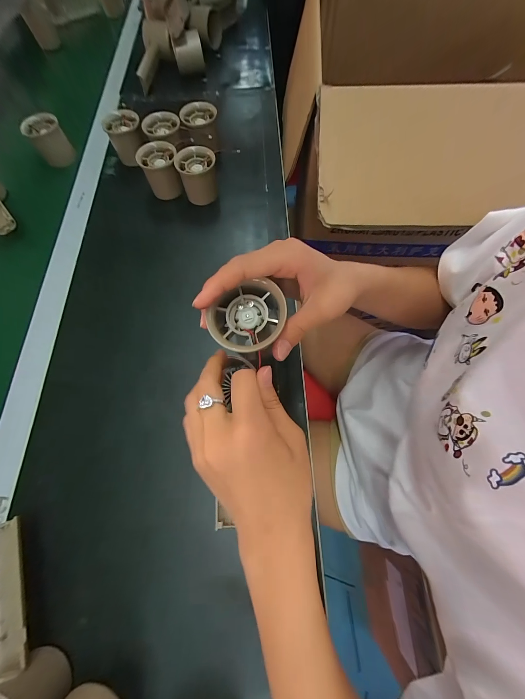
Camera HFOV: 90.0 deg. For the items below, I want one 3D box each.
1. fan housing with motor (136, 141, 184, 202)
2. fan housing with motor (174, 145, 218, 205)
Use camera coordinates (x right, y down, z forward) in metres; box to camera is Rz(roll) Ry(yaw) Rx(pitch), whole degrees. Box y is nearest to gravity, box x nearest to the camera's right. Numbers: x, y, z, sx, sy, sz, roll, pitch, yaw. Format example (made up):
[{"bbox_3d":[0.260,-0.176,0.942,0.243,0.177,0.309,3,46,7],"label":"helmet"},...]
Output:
[{"bbox_3d":[-0.150,-0.268,0.395,0.054,0.054,0.048,-12,69,-3],"label":"fan housing with motor"},{"bbox_3d":[-0.092,-0.252,0.389,0.055,0.058,0.057,-20,69,-6],"label":"fan housing with motor"}]

